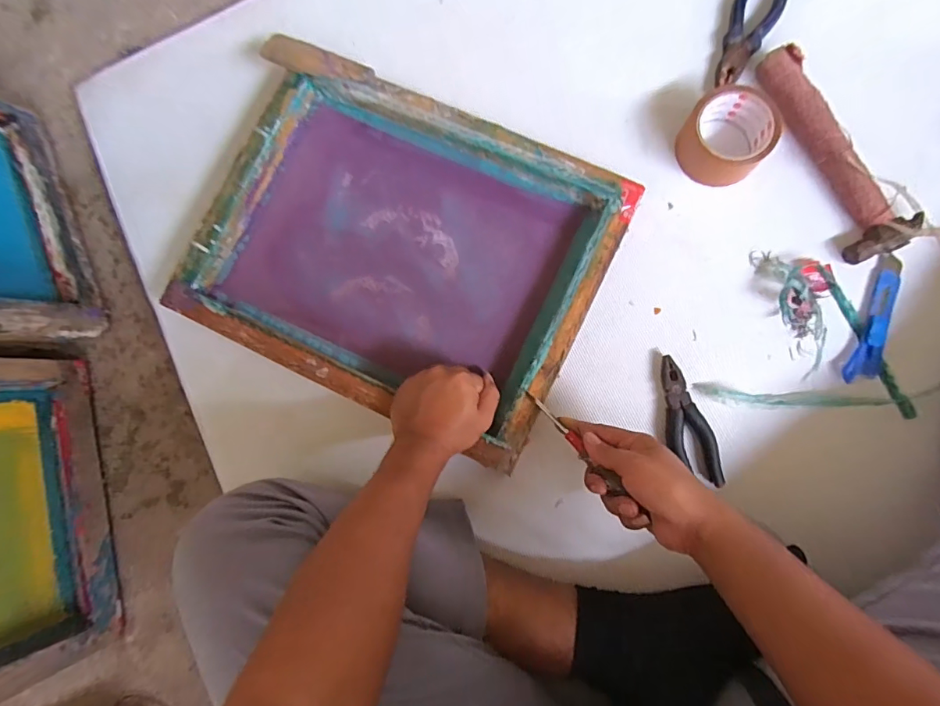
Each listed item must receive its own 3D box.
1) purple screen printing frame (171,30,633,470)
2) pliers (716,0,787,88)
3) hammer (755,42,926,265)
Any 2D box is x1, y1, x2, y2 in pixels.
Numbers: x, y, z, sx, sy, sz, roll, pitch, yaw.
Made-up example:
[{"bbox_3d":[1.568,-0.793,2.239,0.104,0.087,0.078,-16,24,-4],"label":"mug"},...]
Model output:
[{"bbox_3d":[-0.081,-0.120,0.550,0.443,0.057,0.351,25,87,8],"label":"purple screen printing frame"},{"bbox_3d":[0.348,-0.412,0.578,0.054,0.013,0.185,26,87,8],"label":"pliers"},{"bbox_3d":[0.423,-0.236,0.538,0.074,0.032,0.262,-20,82,4],"label":"hammer"}]

